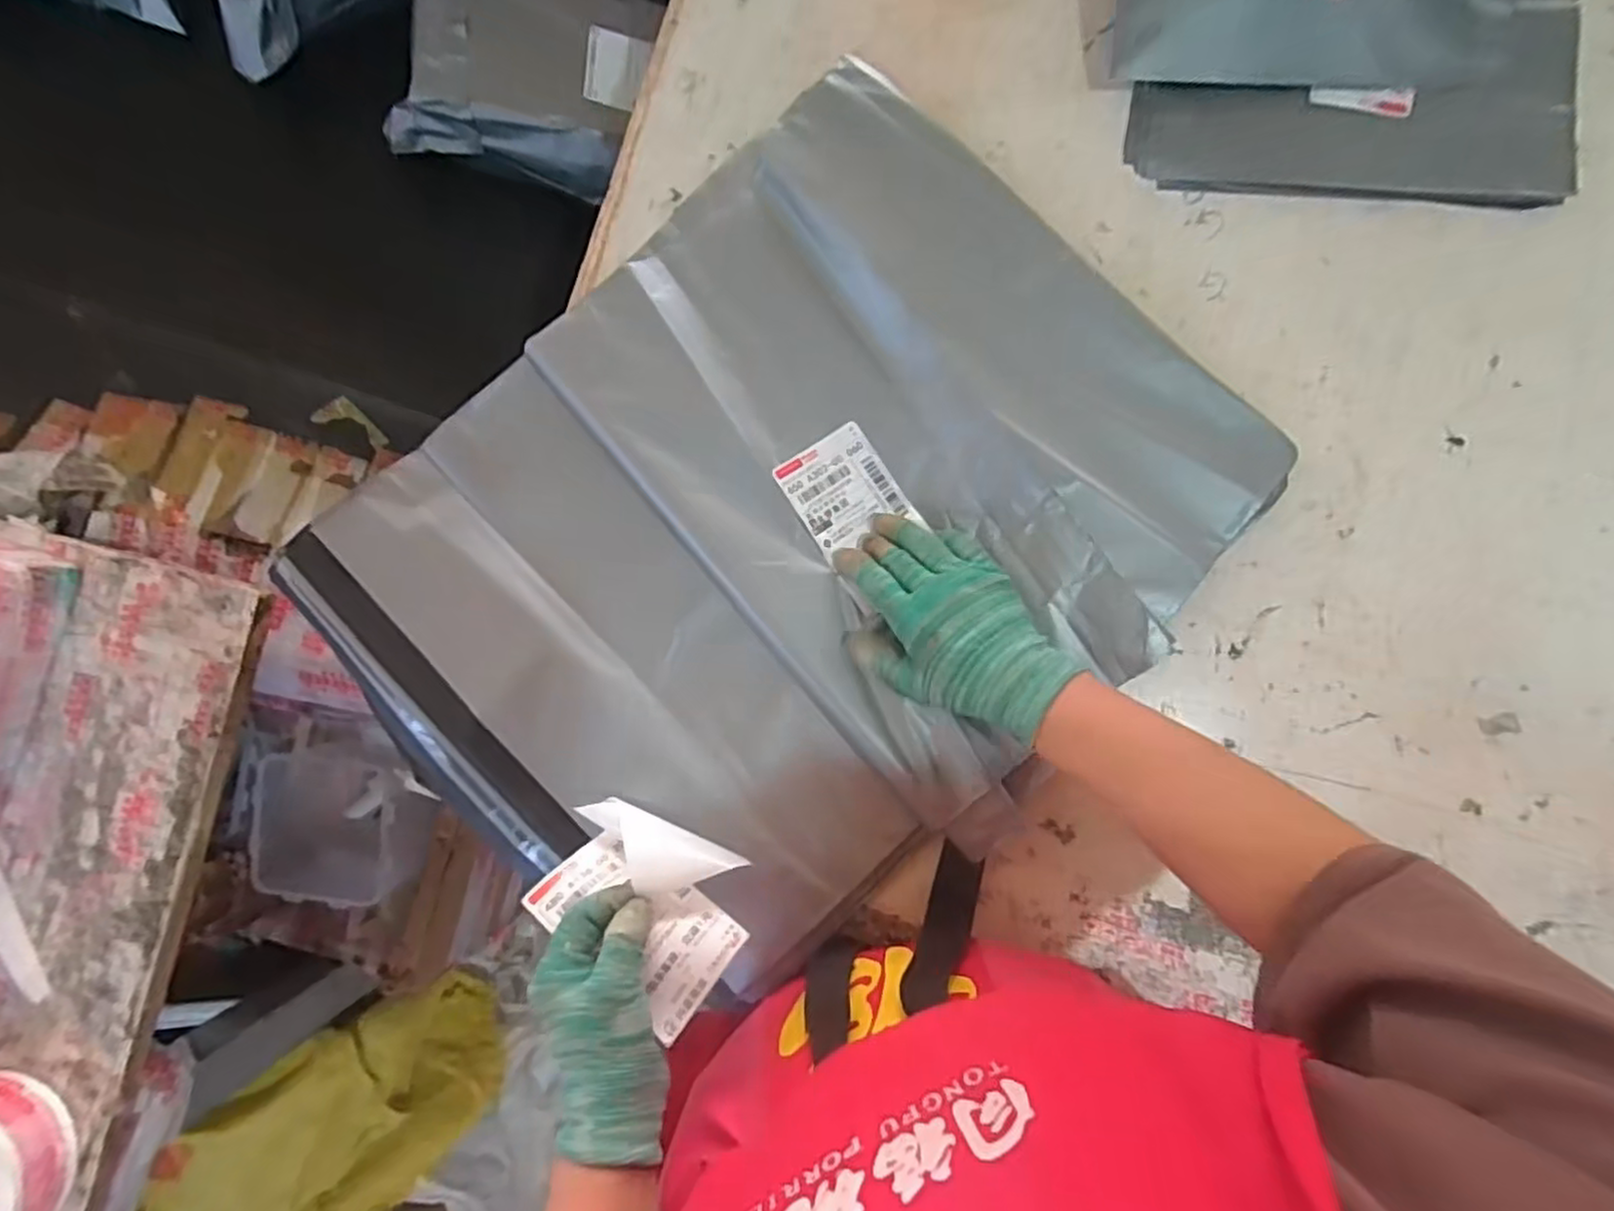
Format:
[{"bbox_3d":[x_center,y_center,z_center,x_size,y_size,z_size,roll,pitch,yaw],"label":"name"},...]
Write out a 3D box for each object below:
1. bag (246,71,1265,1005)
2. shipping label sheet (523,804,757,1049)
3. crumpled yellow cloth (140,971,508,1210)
[{"bbox_3d":[-0.003,-0.059,0.524,0.622,0.046,0.481,-44,86,-3],"label":"bag"},{"bbox_3d":[-0.105,0.186,0.465,0.147,0.036,0.102,34,80,20],"label":"shipping label sheet"},{"bbox_3d":[-0.630,0.723,0.960,0.310,0.383,0.253,-44,86,0],"label":"crumpled yellow cloth"}]

